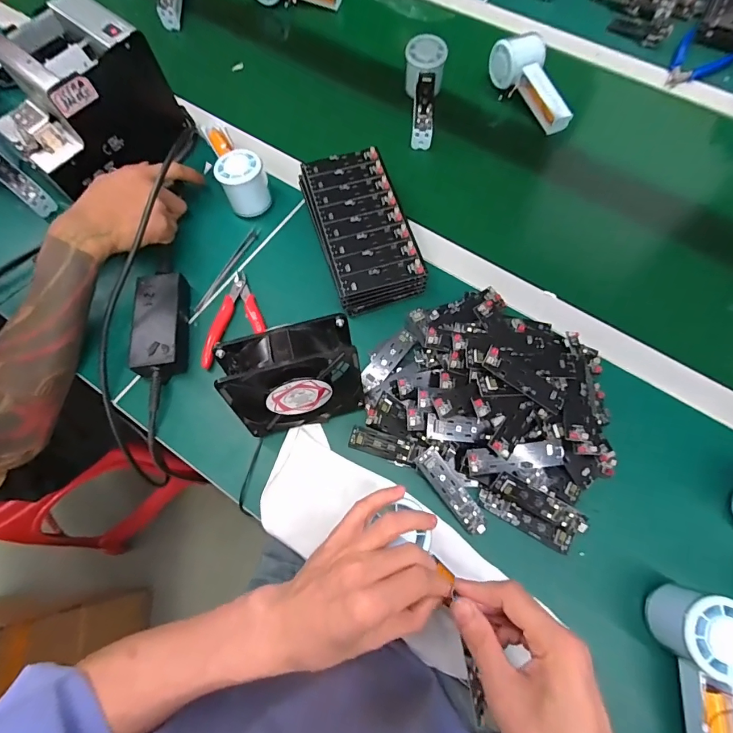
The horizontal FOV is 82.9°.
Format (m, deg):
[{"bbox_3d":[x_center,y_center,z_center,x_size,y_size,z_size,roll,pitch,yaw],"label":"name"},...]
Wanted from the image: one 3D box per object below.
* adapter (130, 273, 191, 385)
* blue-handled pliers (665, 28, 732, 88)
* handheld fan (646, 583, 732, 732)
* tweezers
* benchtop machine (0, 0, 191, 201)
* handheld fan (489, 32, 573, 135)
[{"bbox_3d":[-0.228,-0.046,0.461,0.049,0.035,0.129,-7,69,-1],"label":"adapter"},{"bbox_3d":[0.484,-0.451,0.615,0.109,0.015,0.076,-42,74,-13],"label":"blue-handled pliers"},{"bbox_3d":[0.265,0.255,0.326,0.051,0.057,0.148,2,82,2],"label":"handheld fan"},{"bbox_3d":[-0.168,-0.120,0.505,0.016,0.006,0.132,23,72,10],"label":"tweezers"},{"bbox_3d":[-0.342,-0.319,0.492,0.129,0.107,0.176,40,75,15],"label":"benchtop machine"},{"bbox_3d":[0.239,-0.399,0.580,0.061,0.048,0.140,-28,71,-9],"label":"handheld fan"}]

